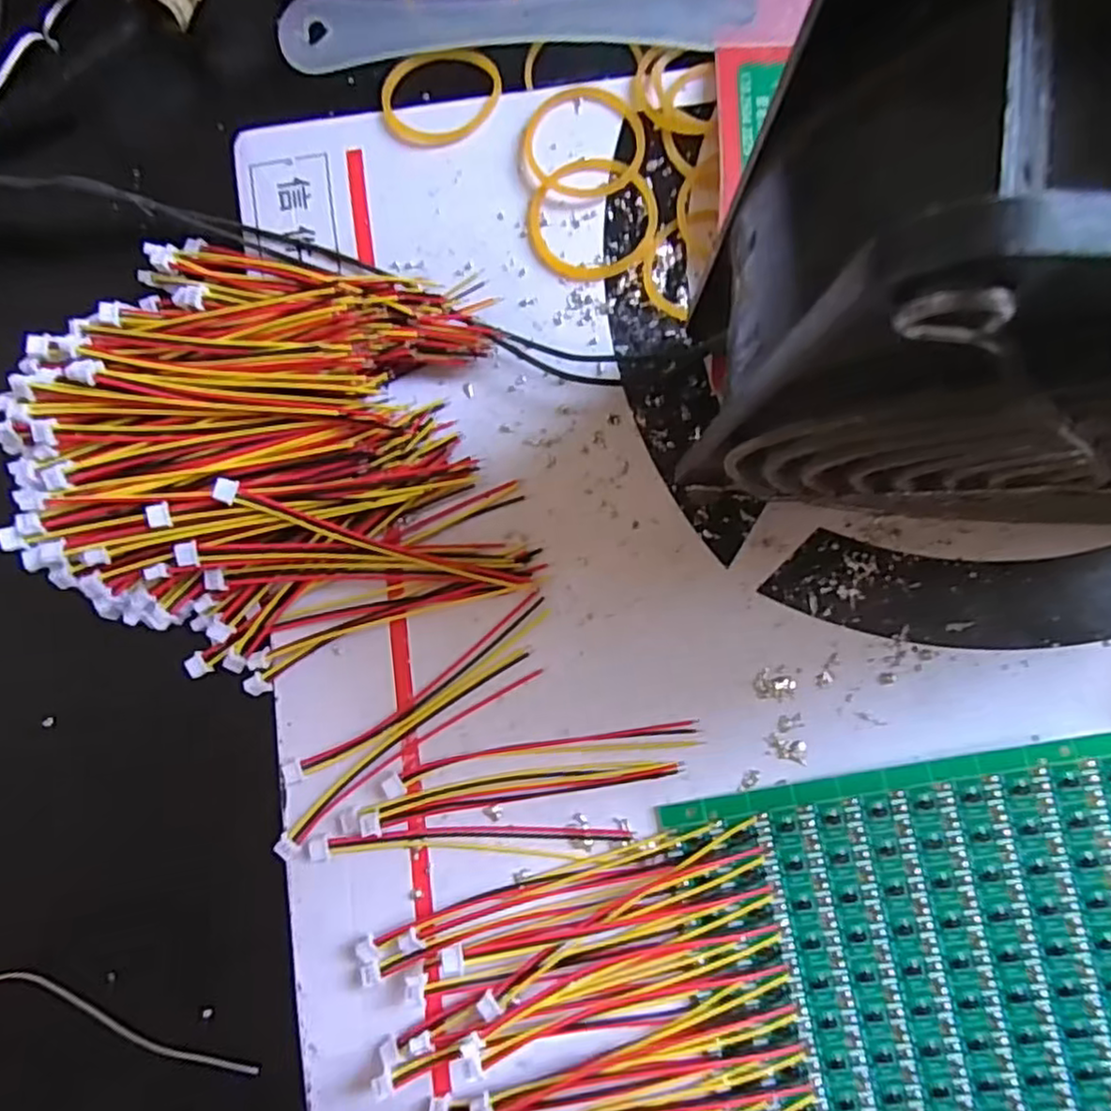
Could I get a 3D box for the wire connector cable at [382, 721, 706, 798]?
[{"bbox_3d":[-0.003,0.046,0.158,0.073,0.004,0.006,-10,85,2],"label":"wire connector cable"}]

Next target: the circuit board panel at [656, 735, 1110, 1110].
[{"bbox_3d":[0.081,0.092,0.147,0.100,0.005,0.090,-11,85,2],"label":"circuit board panel"}]

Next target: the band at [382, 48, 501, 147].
[{"bbox_3d":[-0.029,-0.117,0.174,0.030,0.005,0.028,0,85,2],"label":"band"}]

